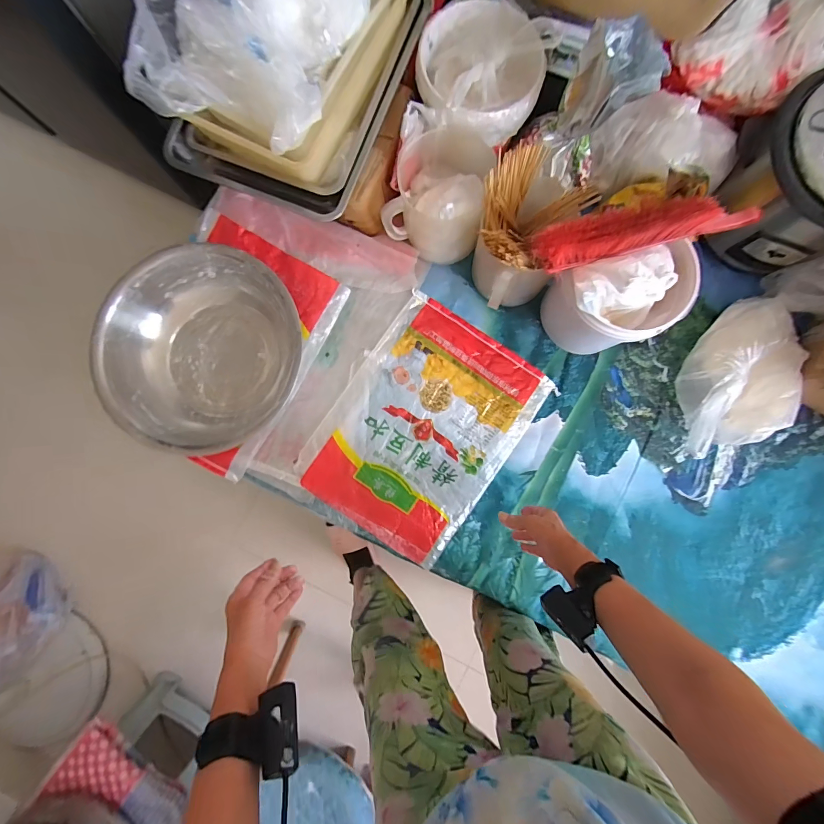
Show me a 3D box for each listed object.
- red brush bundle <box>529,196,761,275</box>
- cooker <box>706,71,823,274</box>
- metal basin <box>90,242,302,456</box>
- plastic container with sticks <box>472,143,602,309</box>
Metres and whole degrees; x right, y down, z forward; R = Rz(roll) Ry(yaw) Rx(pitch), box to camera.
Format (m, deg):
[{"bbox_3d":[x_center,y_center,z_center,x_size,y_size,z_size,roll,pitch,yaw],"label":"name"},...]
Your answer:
[{"bbox_3d":[0.367,-0.283,0.568,0.392,0.094,0.060,-15,87,-1],"label":"red brush bundle"},{"bbox_3d":[0.689,-0.398,0.643,0.225,0.225,0.260,-27,87,-1],"label":"cooker"},{"bbox_3d":[-0.402,-0.117,0.729,0.341,0.116,0.362,0,87,0],"label":"metal basin"},{"bbox_3d":[0.197,-0.318,0.677,0.181,0.197,0.193,0,88,-2],"label":"plastic container with sticks"}]

